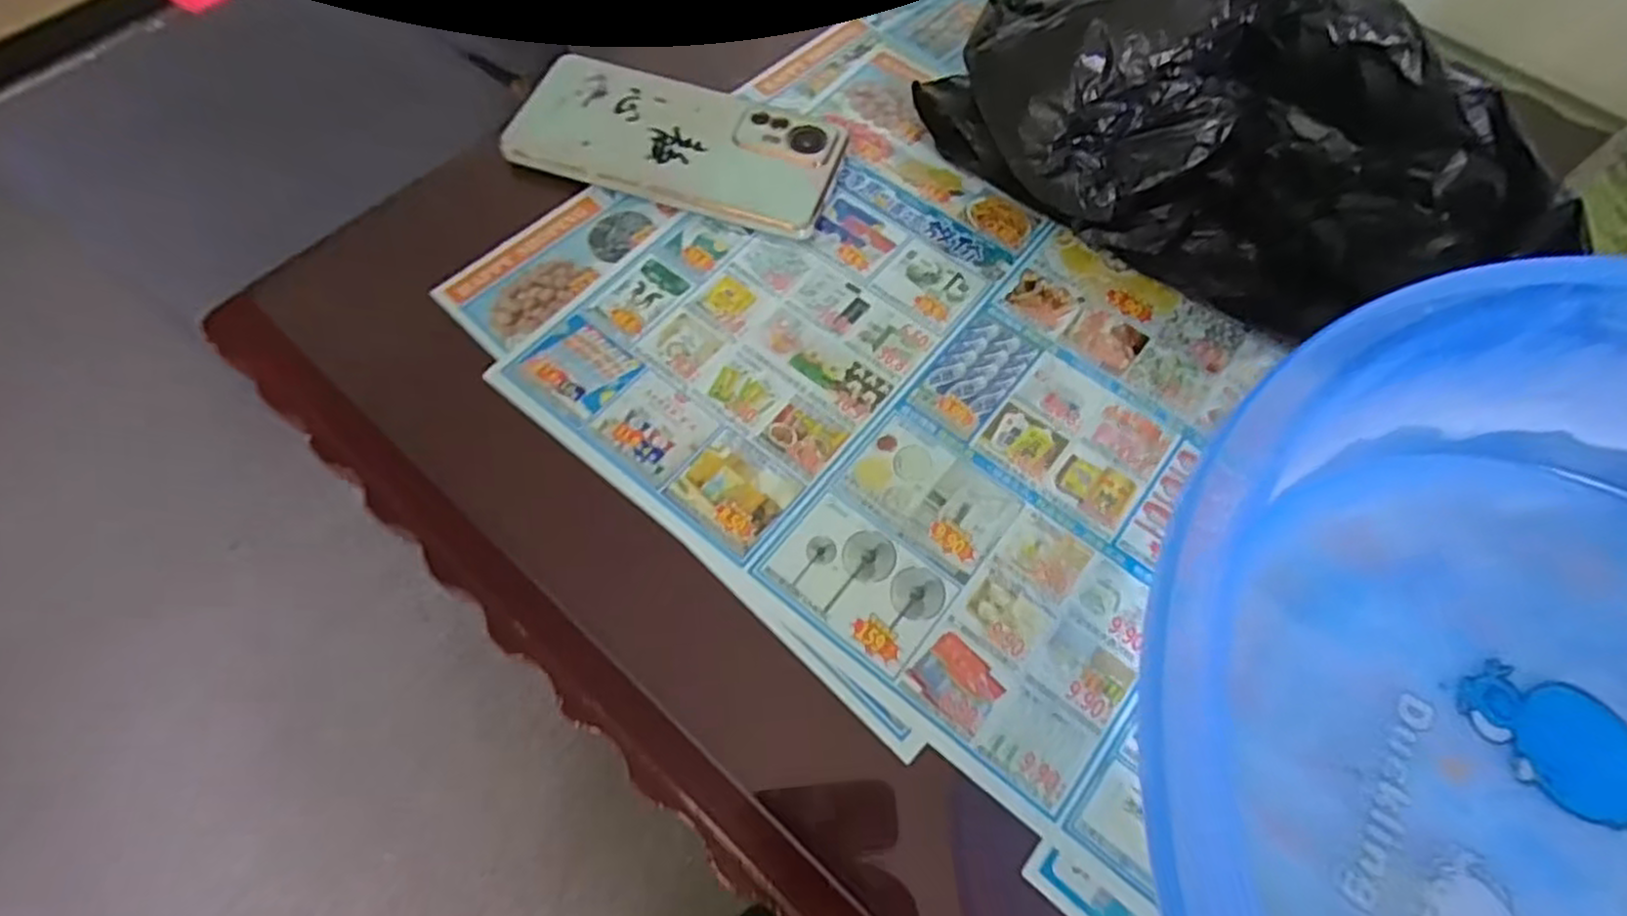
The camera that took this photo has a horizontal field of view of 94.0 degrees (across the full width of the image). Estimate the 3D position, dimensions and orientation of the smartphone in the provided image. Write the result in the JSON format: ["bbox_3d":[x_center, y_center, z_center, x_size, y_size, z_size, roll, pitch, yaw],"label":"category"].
[{"bbox_3d":[-0.067,-0.162,0.385,0.160,0.012,0.077,15,68,4],"label":"smartphone"}]

